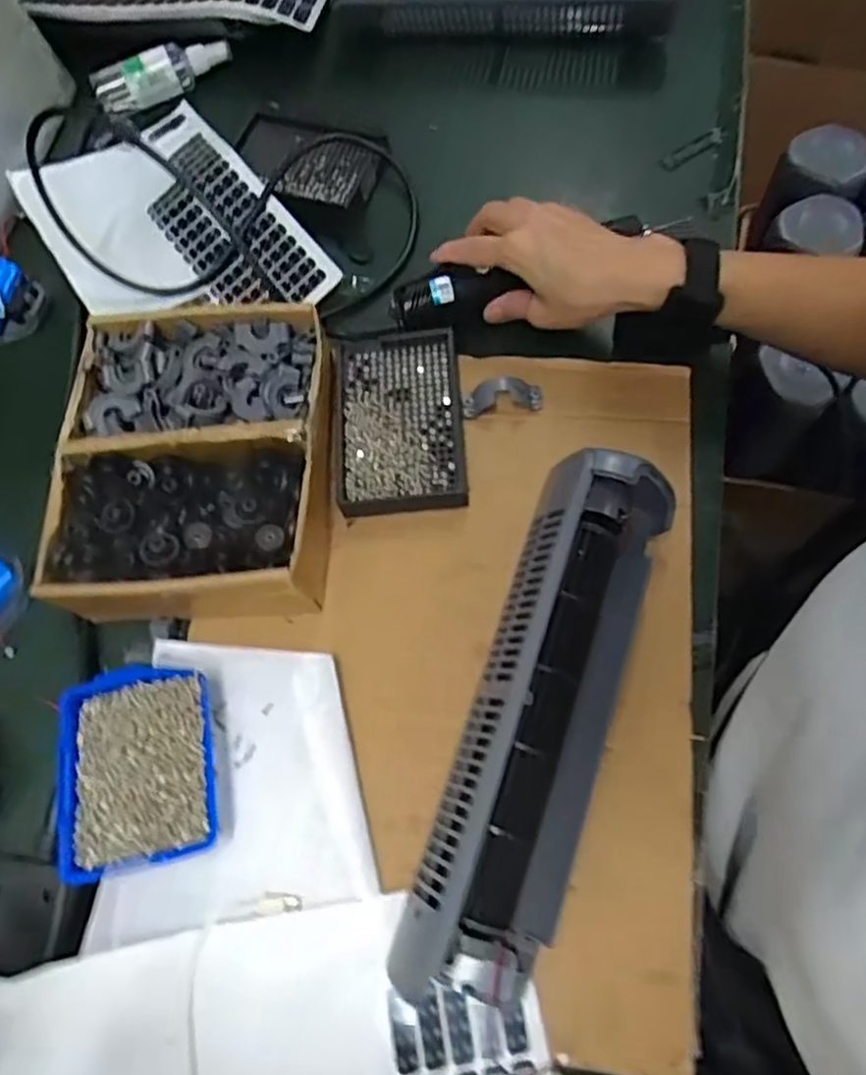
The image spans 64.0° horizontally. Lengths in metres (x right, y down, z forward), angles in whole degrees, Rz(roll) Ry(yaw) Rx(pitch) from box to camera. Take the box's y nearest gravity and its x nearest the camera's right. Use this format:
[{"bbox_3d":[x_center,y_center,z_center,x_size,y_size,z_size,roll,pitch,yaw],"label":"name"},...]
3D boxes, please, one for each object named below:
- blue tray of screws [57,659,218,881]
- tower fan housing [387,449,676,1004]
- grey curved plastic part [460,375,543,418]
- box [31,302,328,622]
[{"bbox_3d":[-0.174,0.135,0.410,0.085,0.027,0.110,-11,69,-5],"label":"blue tray of screws"},{"bbox_3d":[0.066,0.098,0.397,0.083,0.090,0.298,16,71,13],"label":"tower fan housing"},{"bbox_3d":[0.050,-0.102,0.499,0.056,0.016,0.022,-12,67,2],"label":"grey curved plastic part"},{"bbox_3d":[-0.153,-0.050,0.471,0.176,0.070,0.209,-2,68,6],"label":"box"}]

